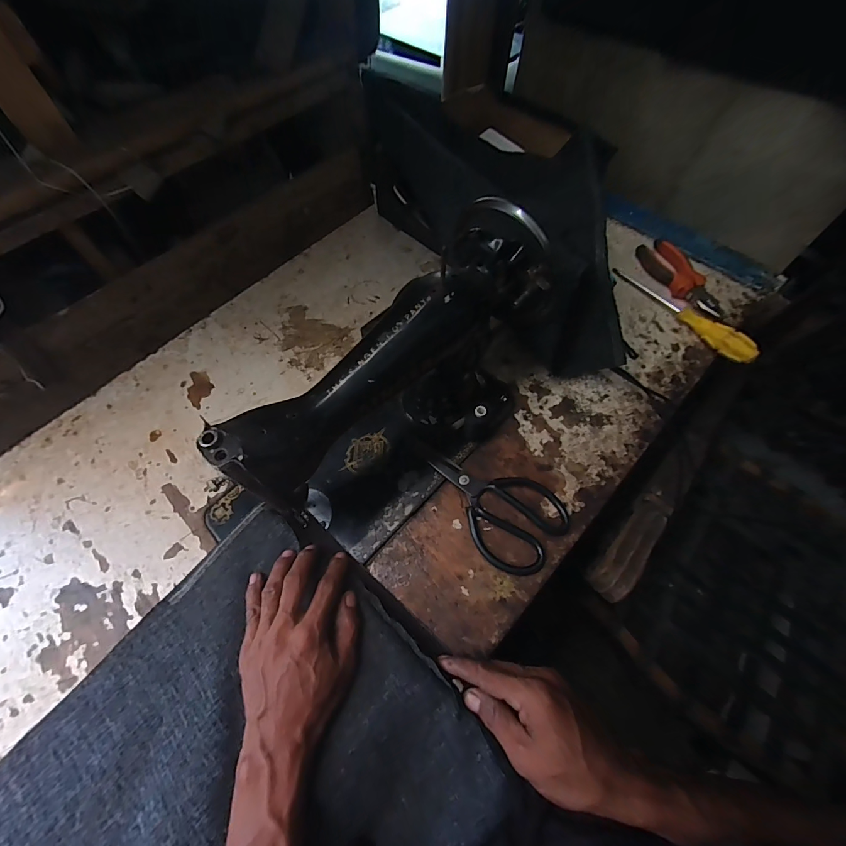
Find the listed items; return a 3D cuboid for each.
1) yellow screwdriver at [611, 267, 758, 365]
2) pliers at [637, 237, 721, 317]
[{"bbox_3d":[0.365,-0.161,0.534,0.024,0.033,0.220,-31,66,-13],"label":"yellow screwdriver"},{"bbox_3d":[0.381,-0.216,0.560,0.040,0.027,0.155,-20,64,-8],"label":"pliers"}]

